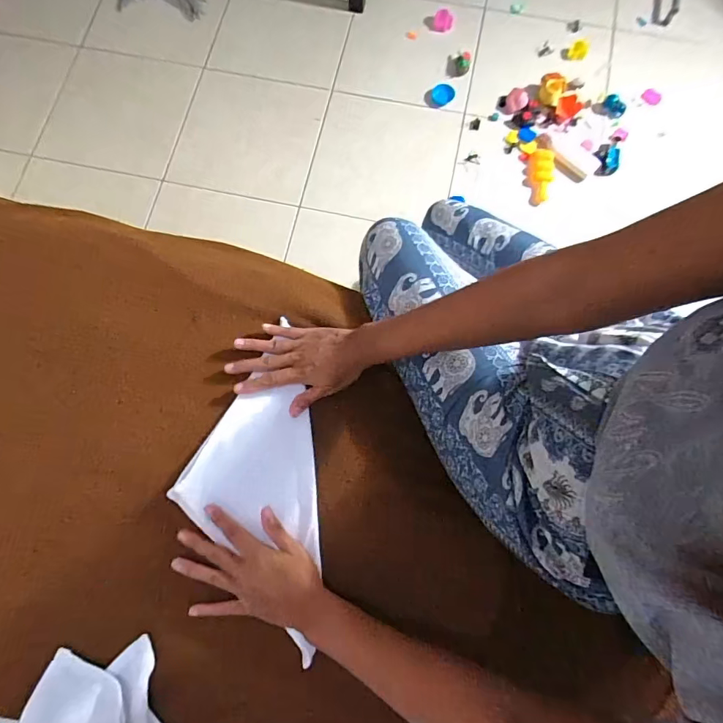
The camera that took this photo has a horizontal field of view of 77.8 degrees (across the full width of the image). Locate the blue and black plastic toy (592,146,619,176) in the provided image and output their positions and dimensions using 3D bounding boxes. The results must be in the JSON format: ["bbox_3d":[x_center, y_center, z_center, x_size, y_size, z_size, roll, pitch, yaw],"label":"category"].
[{"bbox_3d":[0.715,-0.591,1.309,0.066,0.025,0.115,8,76,2],"label":"blue and black plastic toy"}]

